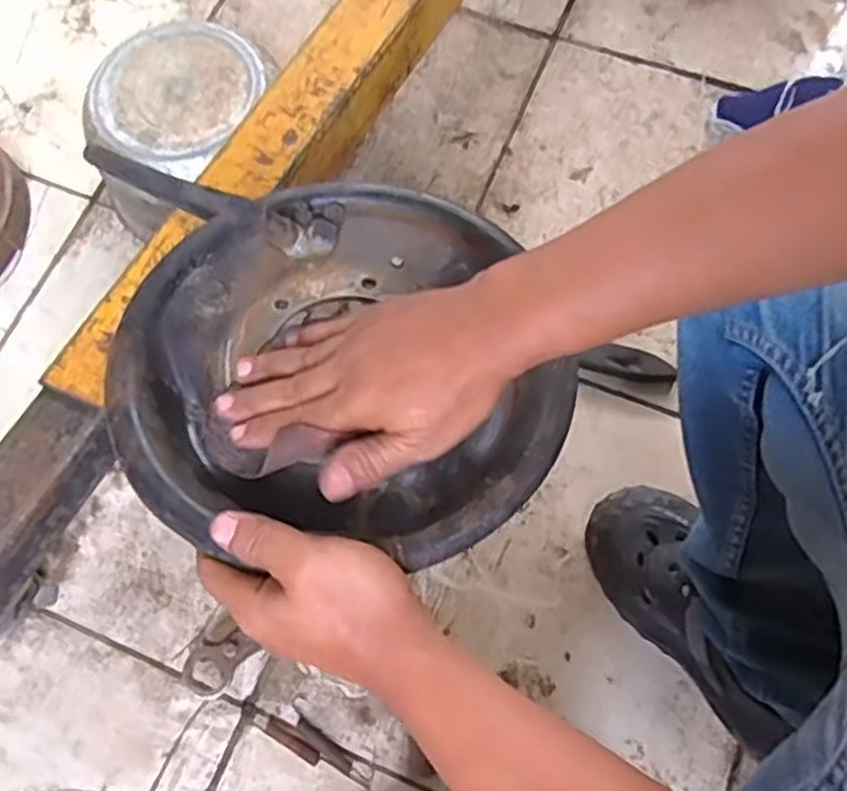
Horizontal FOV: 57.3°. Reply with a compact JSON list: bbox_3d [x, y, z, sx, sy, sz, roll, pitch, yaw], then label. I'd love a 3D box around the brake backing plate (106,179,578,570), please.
[{"bbox_3d":[-0.047,-0.032,0.463,0.259,0.060,0.246,0,72,0],"label":"brake backing plate"}]

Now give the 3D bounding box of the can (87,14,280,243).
[{"bbox_3d":[-0.255,-0.281,0.833,0.160,0.137,0.195,28,75,12],"label":"can"}]

